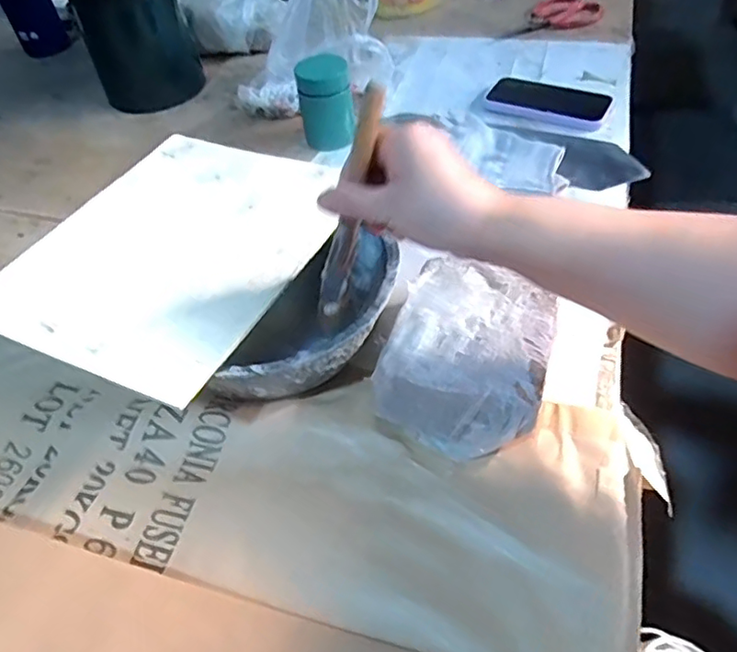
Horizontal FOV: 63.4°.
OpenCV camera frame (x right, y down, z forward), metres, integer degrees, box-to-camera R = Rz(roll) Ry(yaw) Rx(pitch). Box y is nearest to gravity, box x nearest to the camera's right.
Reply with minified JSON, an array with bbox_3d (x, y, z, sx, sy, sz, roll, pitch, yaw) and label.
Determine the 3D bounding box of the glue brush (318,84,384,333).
[{"bbox_3d":[-0.014,-0.071,0.402,0.020,0.174,0.015,-16,44,-36],"label":"glue brush"}]

